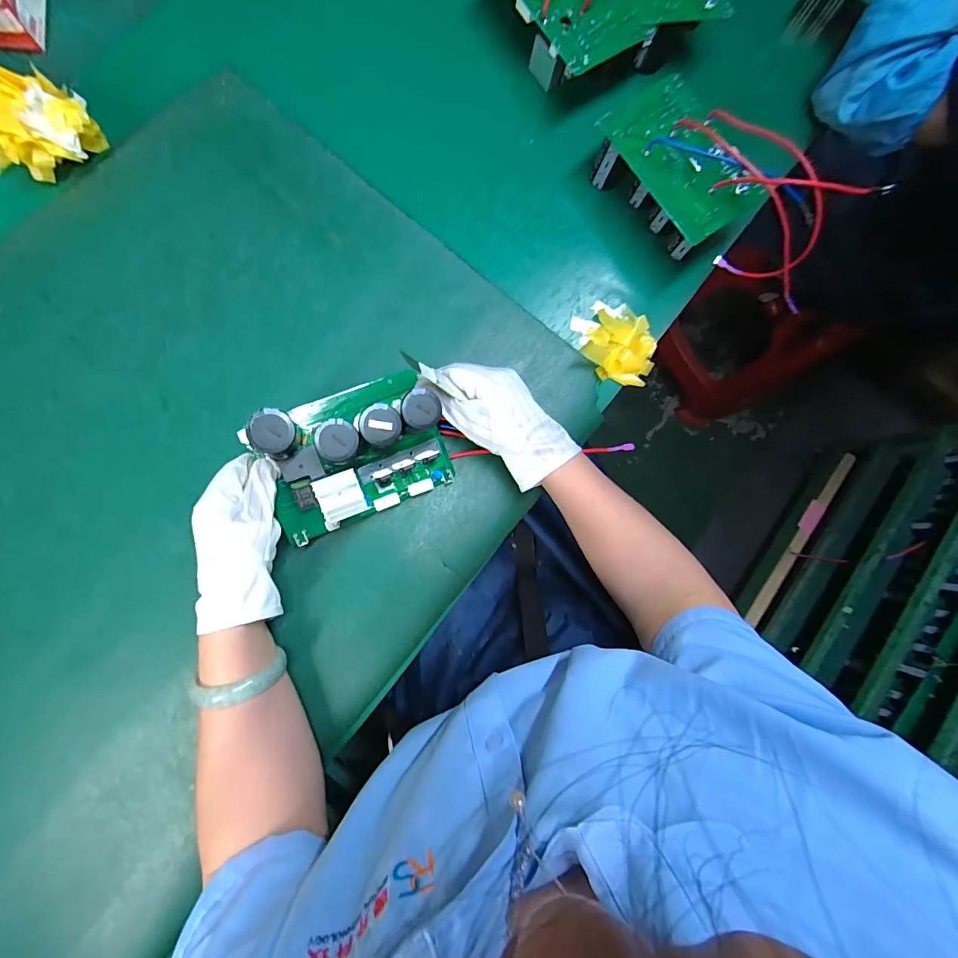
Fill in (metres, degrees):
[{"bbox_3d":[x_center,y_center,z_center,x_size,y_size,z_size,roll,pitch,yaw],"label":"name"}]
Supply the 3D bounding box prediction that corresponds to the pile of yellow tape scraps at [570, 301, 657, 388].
[{"bbox_3d":[0.143,-0.142,0.455,0.094,0.025,0.075,37,80,-2],"label":"pile of yellow tape scraps"}]

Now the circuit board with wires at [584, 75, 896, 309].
[{"bbox_3d":[0.234,-0.292,0.449,0.115,0.099,0.236,-42,90,-10],"label":"circuit board with wires"}]

